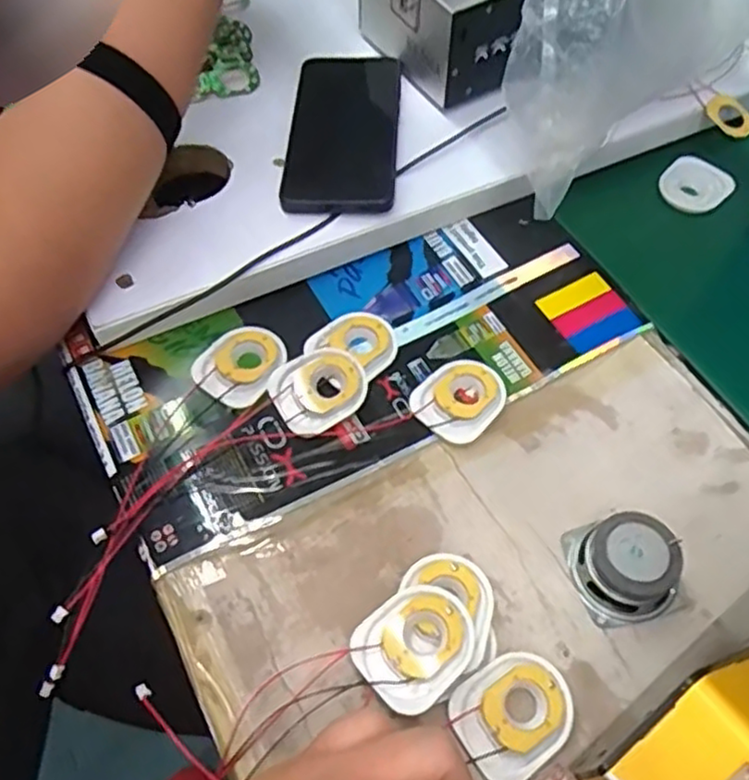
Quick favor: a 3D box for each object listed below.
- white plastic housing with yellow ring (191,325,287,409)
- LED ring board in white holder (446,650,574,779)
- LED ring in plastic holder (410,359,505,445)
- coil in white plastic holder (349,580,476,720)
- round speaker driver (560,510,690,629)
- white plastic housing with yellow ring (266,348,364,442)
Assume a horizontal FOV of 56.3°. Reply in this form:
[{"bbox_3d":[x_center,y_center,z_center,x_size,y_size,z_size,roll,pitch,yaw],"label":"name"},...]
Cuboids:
[{"bbox_3d":[-0.084,-0.017,0.446,0.050,0.006,0.058,34,64,19],"label":"white plastic housing with yellow ring"},{"bbox_3d":[0.068,0.157,0.338,0.058,0.014,0.048,-29,63,-17],"label":"LED ring board in white holder"},{"bbox_3d":[0.054,0.005,0.437,0.049,0.007,0.058,40,66,22],"label":"LED ring in plastic holder"},{"bbox_3d":[0.021,0.124,0.342,0.059,0.012,0.048,-39,67,-17],"label":"coil in white plastic holder"},{"bbox_3d":[0.134,0.092,0.371,0.052,0.029,0.053,-12,59,-7],"label":"round speaker driver"},{"bbox_3d":[-0.035,-0.001,0.434,0.057,0.014,0.049,-34,64,-19],"label":"white plastic housing with yellow ring"}]

